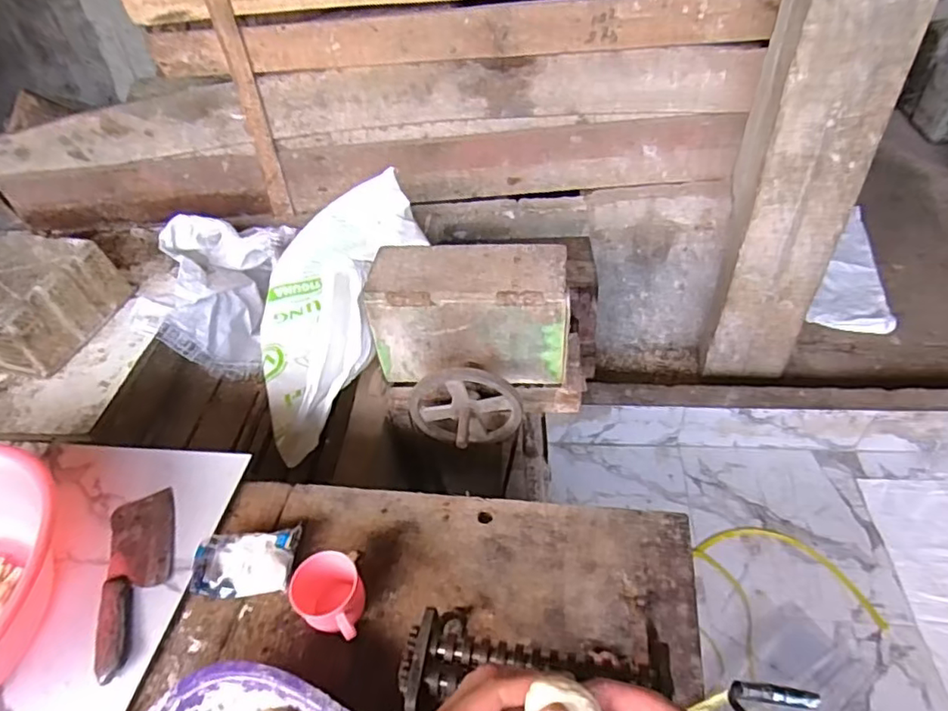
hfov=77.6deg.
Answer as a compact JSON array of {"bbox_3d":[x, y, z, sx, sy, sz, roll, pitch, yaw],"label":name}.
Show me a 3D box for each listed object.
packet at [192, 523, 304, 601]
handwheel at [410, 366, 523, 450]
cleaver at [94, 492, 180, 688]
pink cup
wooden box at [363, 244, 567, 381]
[{"bbox_3d":[-0.286,0.254,0.732,0.134,0.036,0.079,-1,44,5],"label":"packet"},{"bbox_3d":[-0.013,0.107,1.042,0.191,0.175,0.086,-4,43,2],"label":"handwheel"},{"bbox_3d":[-0.421,0.271,0.741,0.083,0.016,0.242,-18,45,-12],"label":"cleaver"},{"bbox_3d":[-0.157,0.279,0.675,0.096,0.062,0.080,31,55,33],"label":"pink cup"},{"bbox_3d":[-0.005,-0.072,1.098,0.345,0.225,0.131,4,44,10],"label":"wooden box"}]

